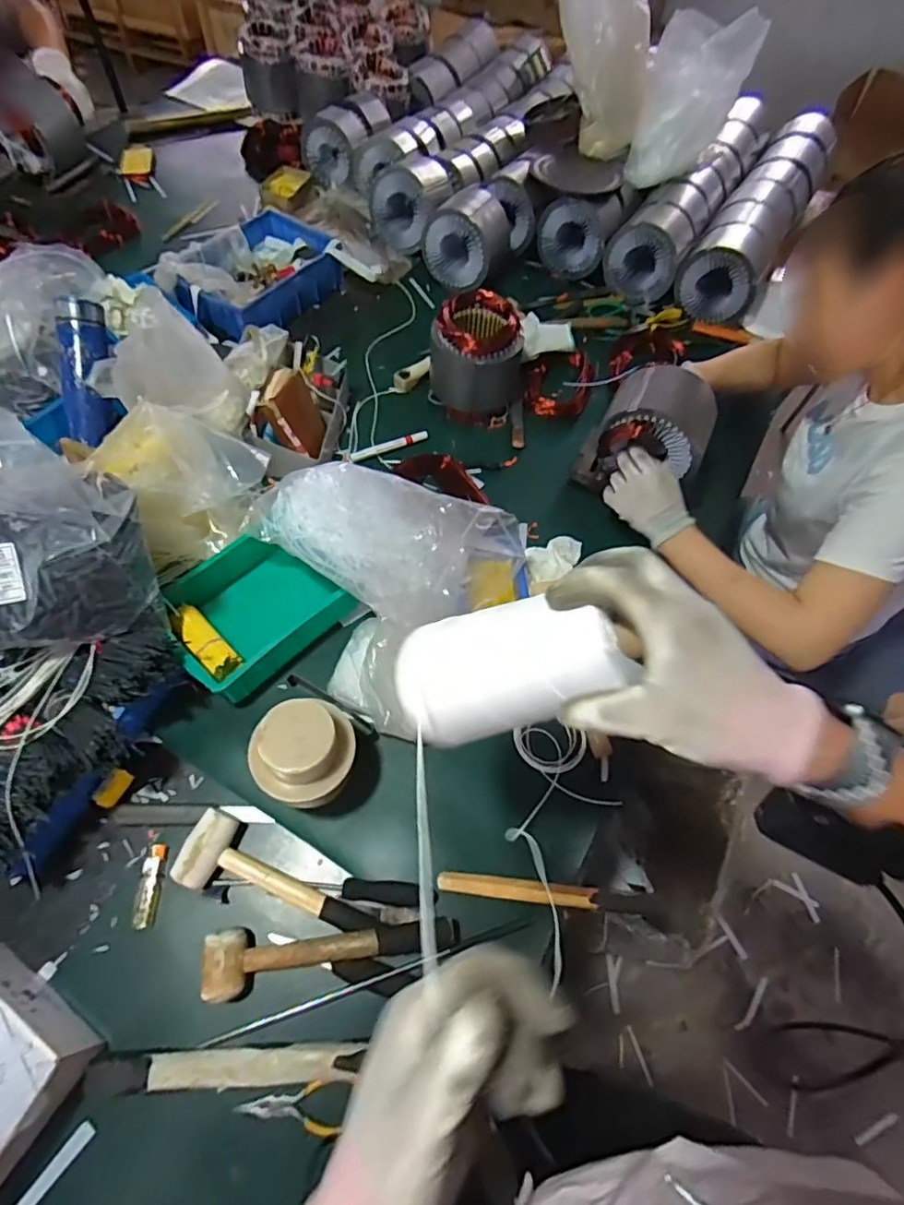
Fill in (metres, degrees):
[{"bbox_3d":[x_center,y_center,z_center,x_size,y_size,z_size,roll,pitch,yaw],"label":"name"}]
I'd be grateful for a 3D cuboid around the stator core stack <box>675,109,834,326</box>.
[{"bbox_3d":[0.735,-0.940,1.301,0.155,0.124,0.815,28,64,11],"label":"stator core stack"}]

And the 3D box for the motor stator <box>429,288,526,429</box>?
[{"bbox_3d":[0.049,-0.429,0.984,0.155,0.157,0.148,26,63,10],"label":"motor stator"}]

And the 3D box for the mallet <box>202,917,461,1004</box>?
[{"bbox_3d":[-0.124,0.369,0.592,0.261,0.036,0.058,-4,62,-6],"label":"mallet"}]

